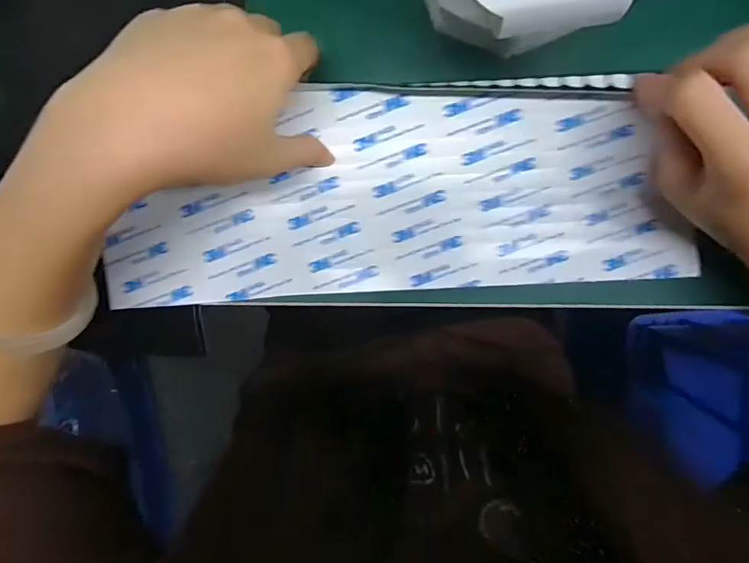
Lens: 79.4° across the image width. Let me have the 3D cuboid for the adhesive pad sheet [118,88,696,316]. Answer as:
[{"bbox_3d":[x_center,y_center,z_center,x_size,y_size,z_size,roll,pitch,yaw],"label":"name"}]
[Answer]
[{"bbox_3d":[0.008,-0.045,0.247,0.308,0.010,0.107,-3,104,1],"label":"adhesive pad sheet"}]

